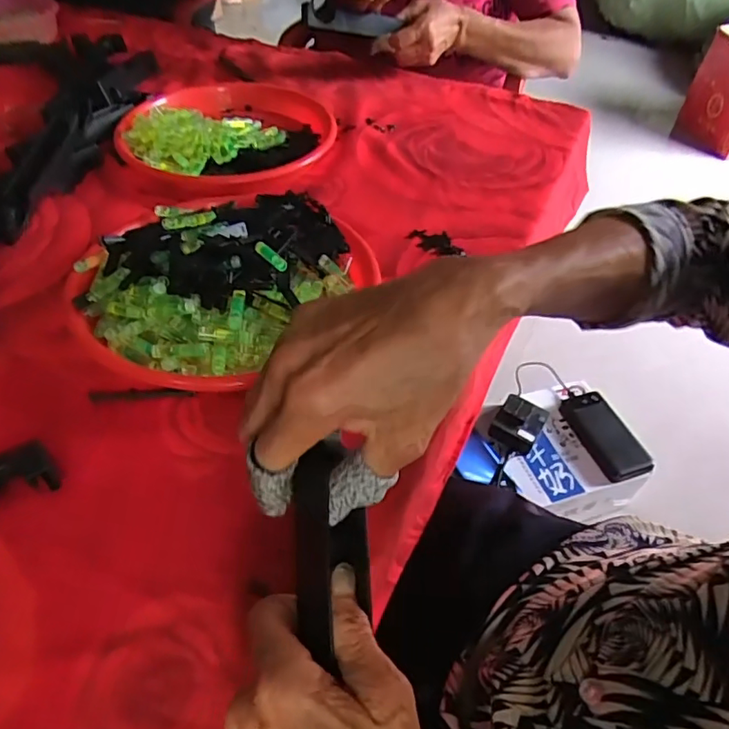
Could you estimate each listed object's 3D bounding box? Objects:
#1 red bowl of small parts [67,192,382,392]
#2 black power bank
[{"bbox_3d":[-0.122,-0.083,0.468,0.225,0.065,0.244,26,54,21],"label":"red bowl of small parts"},{"bbox_3d":[0.375,0.105,0.863,0.084,0.024,0.162,-14,50,-15],"label":"black power bank"}]

